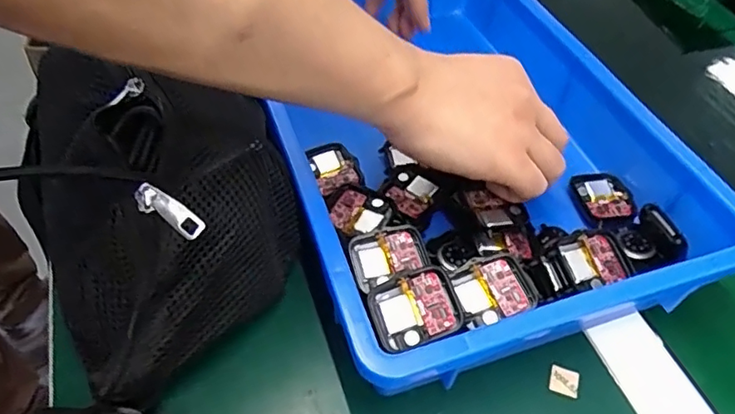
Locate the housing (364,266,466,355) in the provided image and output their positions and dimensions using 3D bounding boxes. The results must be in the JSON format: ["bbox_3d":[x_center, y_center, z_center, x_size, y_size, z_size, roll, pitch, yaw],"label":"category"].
[{"bbox_3d":[0.024,0.052,0.283,0.043,0.005,0.035,-28,65,3],"label":"housing"}]

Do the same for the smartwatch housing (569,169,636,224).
[{"bbox_3d":[0.168,-0.008,0.401,0.043,0.006,0.049,-9,51,-13],"label":"smartwatch housing"}]

